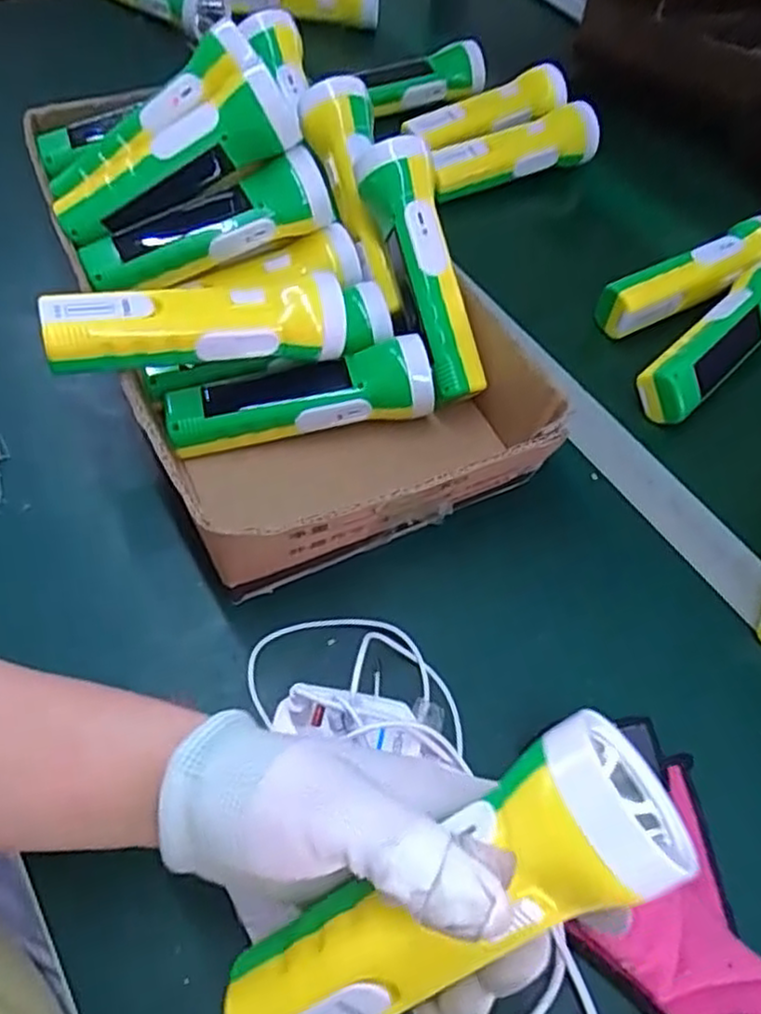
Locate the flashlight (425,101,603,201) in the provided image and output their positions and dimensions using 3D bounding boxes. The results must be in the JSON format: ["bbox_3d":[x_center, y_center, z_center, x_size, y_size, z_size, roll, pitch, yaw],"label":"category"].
[{"bbox_3d":[0.115,-0.327,0.647,0.165,0.049,0.040,-20,61,-16],"label":"flashlight"}]

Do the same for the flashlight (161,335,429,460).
[{"bbox_3d":[-0.052,-0.069,0.453,0.165,0.048,0.043,-9,58,-10],"label":"flashlight"}]

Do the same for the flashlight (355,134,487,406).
[{"bbox_3d":[0.030,-0.151,0.467,0.047,0.051,0.168,-18,89,-15],"label":"flashlight"}]

